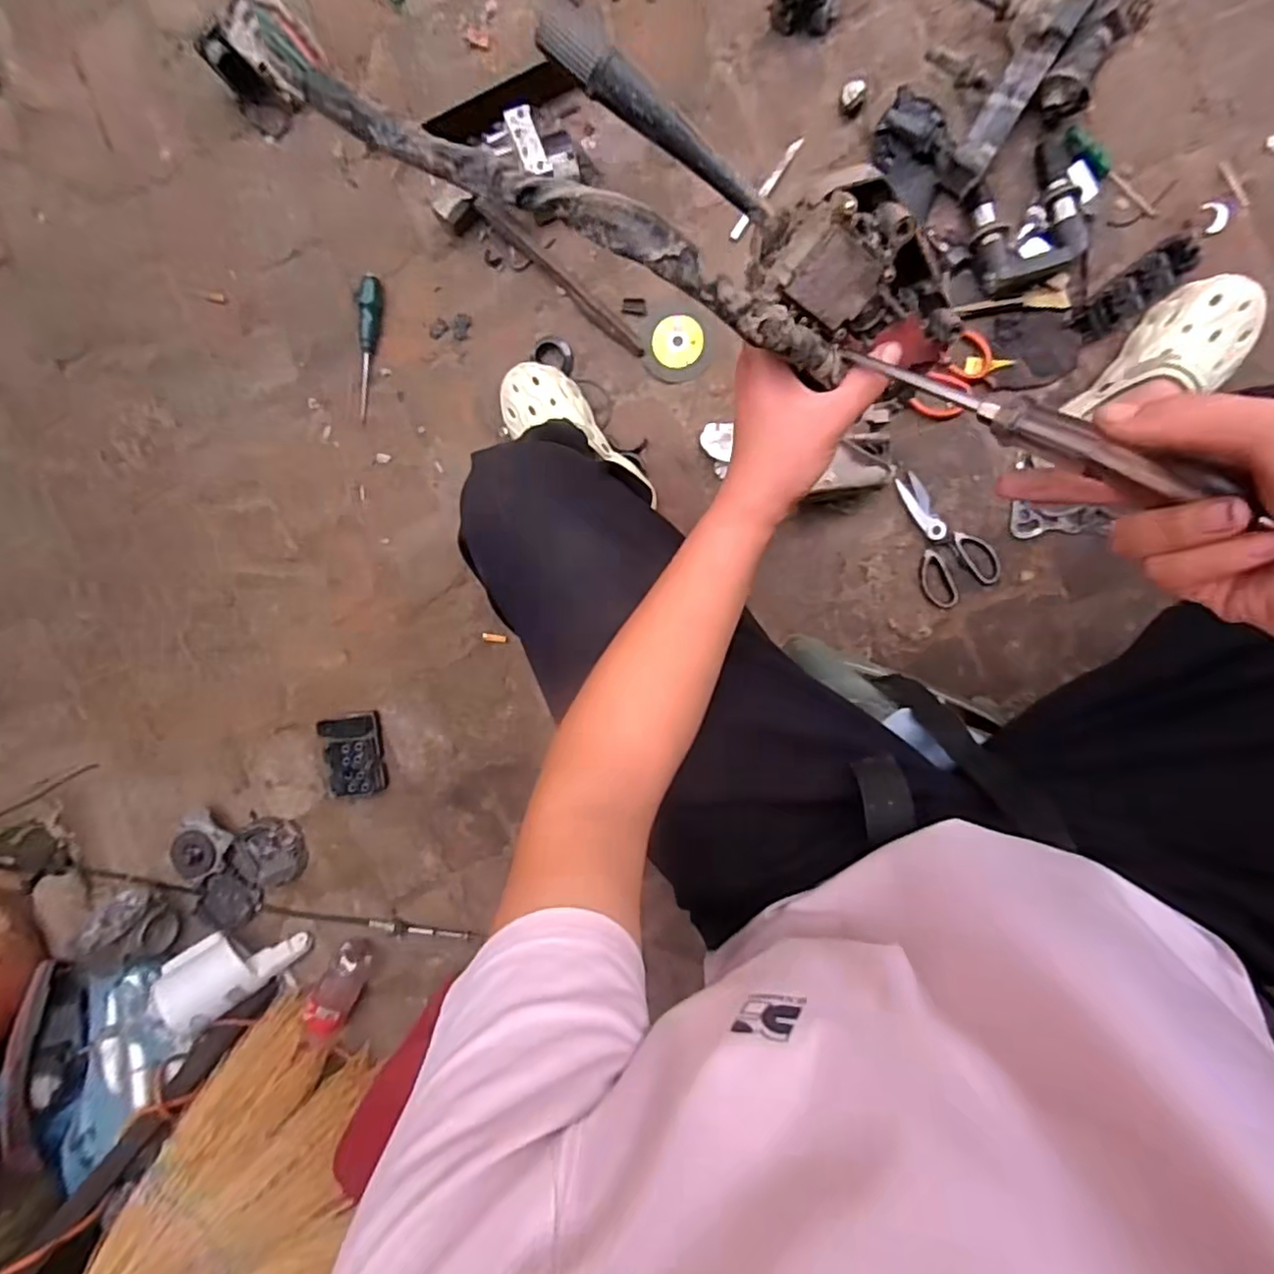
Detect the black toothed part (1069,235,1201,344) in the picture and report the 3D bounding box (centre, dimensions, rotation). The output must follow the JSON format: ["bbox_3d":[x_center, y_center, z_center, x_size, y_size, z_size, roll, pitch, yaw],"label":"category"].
[{"bbox_3d":[0.585,-0.410,0.754,0.136,0.041,0.050,-39,90,10],"label":"black toothed part"}]

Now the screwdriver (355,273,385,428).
[{"bbox_3d":[-0.381,-0.408,0.907,0.030,0.026,0.191,8,97,6],"label":"screwdriver"}]

